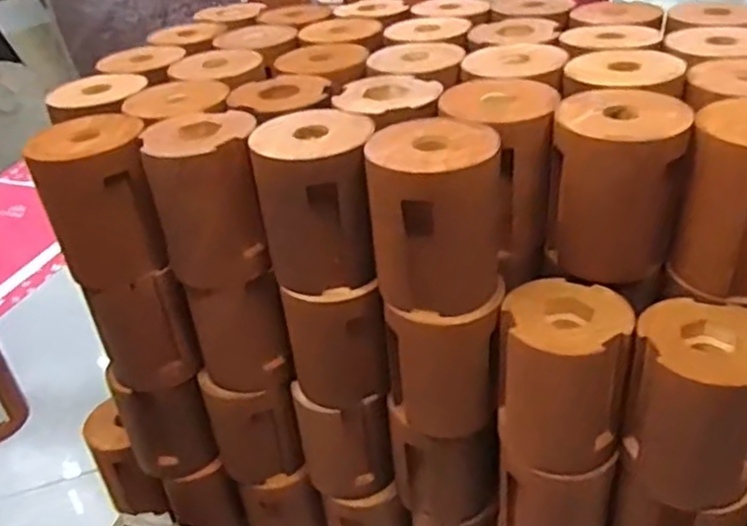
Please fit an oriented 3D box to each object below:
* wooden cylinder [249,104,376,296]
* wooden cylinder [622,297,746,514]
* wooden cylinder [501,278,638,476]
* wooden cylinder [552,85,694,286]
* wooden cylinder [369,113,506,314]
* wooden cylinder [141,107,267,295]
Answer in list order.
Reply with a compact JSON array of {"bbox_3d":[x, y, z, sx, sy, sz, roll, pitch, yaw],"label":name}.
[{"bbox_3d":[-0.036,-0.044,0.459,0.078,0.099,0.082,-7,34,-2],"label":"wooden cylinder"},{"bbox_3d":[0.194,0.084,0.408,0.078,0.096,0.082,7,37,19],"label":"wooden cylinder"},{"bbox_3d":[0.120,0.071,0.437,0.076,0.097,0.079,1,35,11],"label":"wooden cylinder"},{"bbox_3d":[0.154,-0.050,0.439,0.077,0.100,0.077,5,36,17],"label":"wooden cylinder"},{"bbox_3d":[0.040,-0.031,0.426,0.081,0.101,0.079,2,35,12],"label":"wooden cylinder"},{"bbox_3d":[-0.112,-0.046,0.473,0.073,0.102,0.074,-7,34,-2],"label":"wooden cylinder"}]

